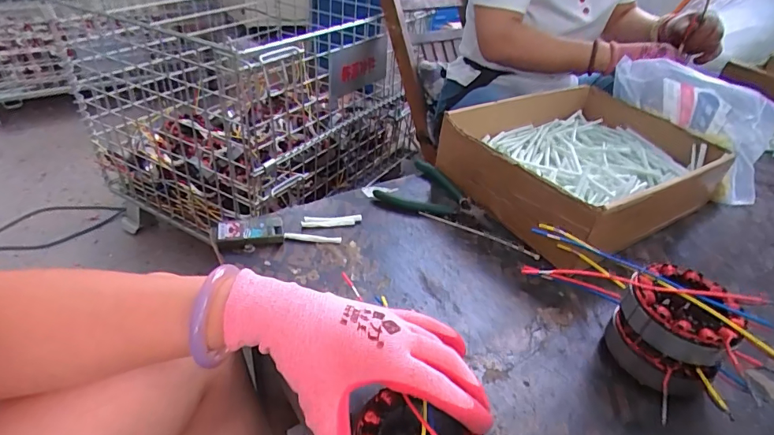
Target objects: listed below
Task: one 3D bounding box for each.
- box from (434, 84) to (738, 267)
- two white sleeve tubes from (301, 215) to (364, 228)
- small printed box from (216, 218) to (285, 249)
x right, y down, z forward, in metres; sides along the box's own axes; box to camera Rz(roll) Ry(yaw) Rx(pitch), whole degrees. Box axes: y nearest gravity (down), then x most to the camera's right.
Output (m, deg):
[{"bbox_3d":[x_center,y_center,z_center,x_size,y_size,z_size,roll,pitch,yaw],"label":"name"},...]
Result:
[{"bbox_3d":[0.283,-0.078,0.642,0.372,0.096,0.257,-15,42,-29],"label":"box"},{"bbox_3d":[-0.063,0.005,0.526,0.069,0.007,0.015,-3,37,-14],"label":"two white sleeve tubes"},{"bbox_3d":[-0.146,0.017,0.490,0.069,0.016,0.036,-8,38,-20],"label":"small printed box"}]

